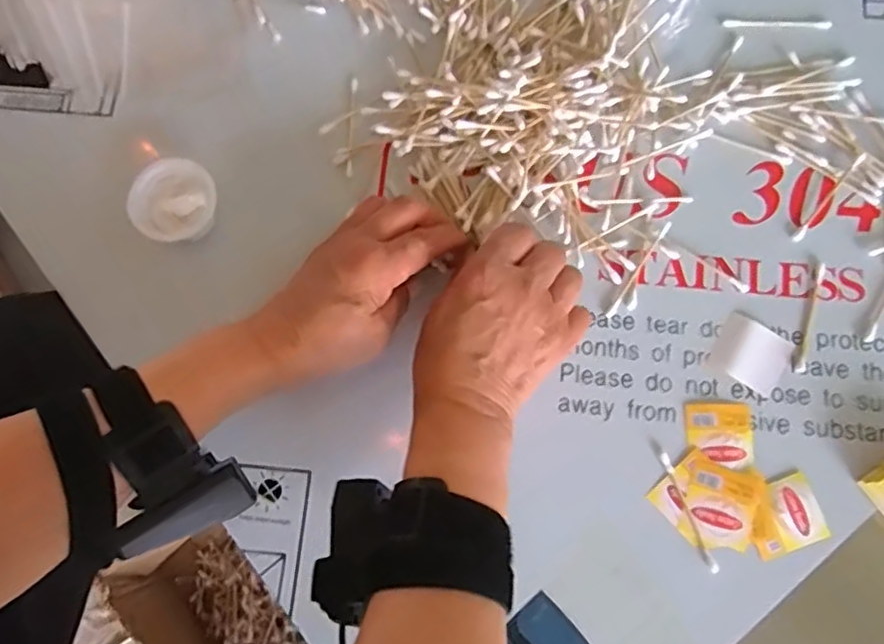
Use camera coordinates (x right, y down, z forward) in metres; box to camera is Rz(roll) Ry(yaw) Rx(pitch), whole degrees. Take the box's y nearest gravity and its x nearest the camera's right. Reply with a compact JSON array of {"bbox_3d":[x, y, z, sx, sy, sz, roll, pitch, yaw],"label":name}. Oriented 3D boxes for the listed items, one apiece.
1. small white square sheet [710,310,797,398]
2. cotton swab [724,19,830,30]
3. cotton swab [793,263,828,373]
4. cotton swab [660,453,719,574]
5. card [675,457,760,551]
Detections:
[{"bbox_3d":[0.194,0.020,0.399,0.045,0.004,0.037,35,80,7],"label":"small white square sheet"},{"bbox_3d":[0.234,-0.207,0.445,0.074,0.004,0.007,1,78,0],"label":"cotton swab"},{"bbox_3d":[0.231,-0.003,0.401,0.007,0.004,0.072,18,79,4],"label":"cotton swab"},{"bbox_3d":[0.145,0.112,0.377,0.006,0.004,0.071,-21,79,-4],"label":"cotton swab"},{"bbox_3d":[0.164,0.111,0.379,0.040,0.004,0.046,22,79,4],"label":"card"}]

